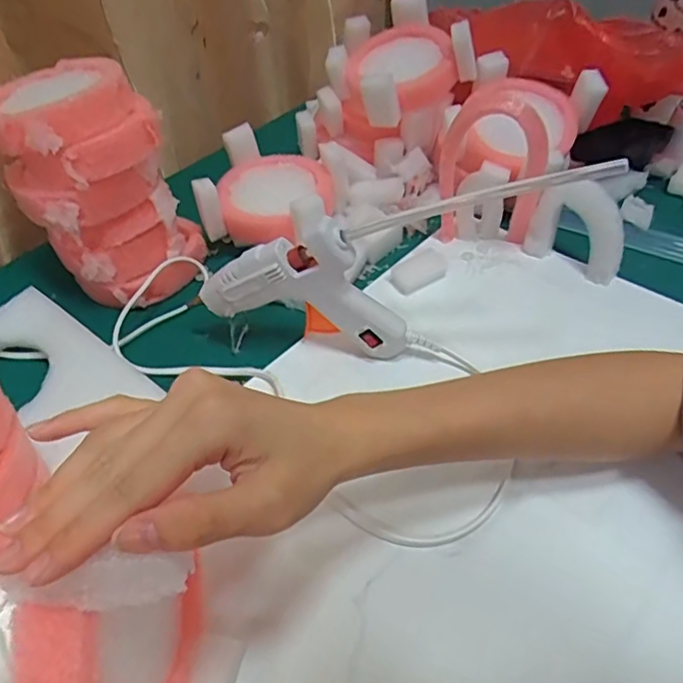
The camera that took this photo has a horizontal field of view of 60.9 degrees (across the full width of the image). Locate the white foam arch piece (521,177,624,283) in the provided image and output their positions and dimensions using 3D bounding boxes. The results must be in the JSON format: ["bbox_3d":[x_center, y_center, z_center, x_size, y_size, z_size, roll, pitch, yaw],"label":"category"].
[{"bbox_3d":[0.186,-0.089,0.456,0.073,0.076,0.017,32,55,28],"label":"white foam arch piece"}]

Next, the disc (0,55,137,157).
[{"bbox_3d":[-0.199,-0.164,0.401,0.094,0.034,0.096,-2,46,2],"label":"disc"}]

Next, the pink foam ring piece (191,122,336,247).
[{"bbox_3d":[-0.059,-0.128,0.506,0.115,0.055,0.100,14,48,15],"label":"pink foam ring piece"}]

